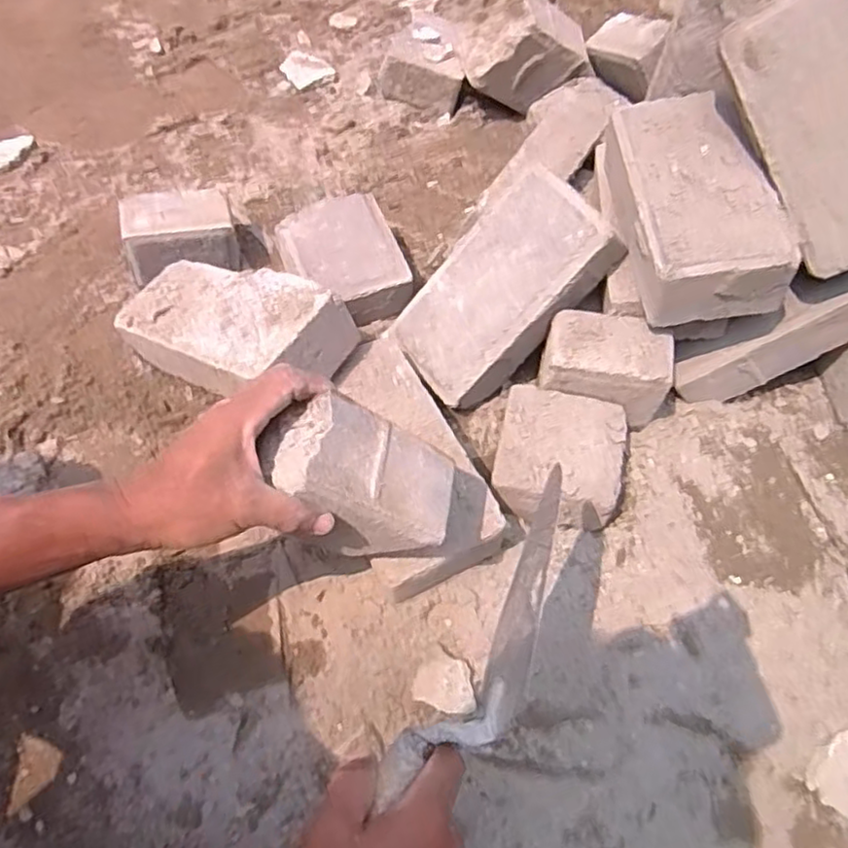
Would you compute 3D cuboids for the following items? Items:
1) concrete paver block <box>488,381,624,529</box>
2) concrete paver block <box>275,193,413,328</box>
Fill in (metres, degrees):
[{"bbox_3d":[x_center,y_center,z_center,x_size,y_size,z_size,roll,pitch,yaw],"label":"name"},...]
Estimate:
[{"bbox_3d":[0.117,0.030,0.596,0.110,0.052,0.110,10,55,6],"label":"concrete paver block"},{"bbox_3d":[-0.086,-0.162,0.687,0.111,0.061,0.128,-19,64,-14],"label":"concrete paver block"}]

